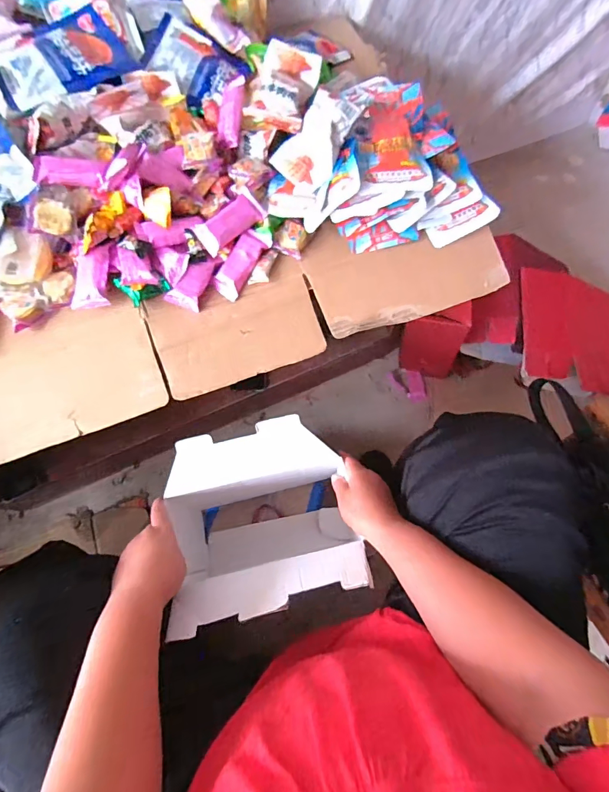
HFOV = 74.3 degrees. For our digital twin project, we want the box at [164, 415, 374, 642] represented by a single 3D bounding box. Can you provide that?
[{"bbox_3d":[-0.078,0.197,0.632,0.277,0.266,0.232,-14,69,-3],"label":"box"}]

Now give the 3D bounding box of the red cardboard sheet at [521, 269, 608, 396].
[{"bbox_3d":[0.651,-0.136,0.932,0.376,0.045,0.279,6,79,-21],"label":"red cardboard sheet"}]

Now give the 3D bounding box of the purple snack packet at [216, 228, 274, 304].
[{"bbox_3d":[-0.086,-0.183,0.553,0.036,0.018,0.103,32,89,13],"label":"purple snack packet"}]

